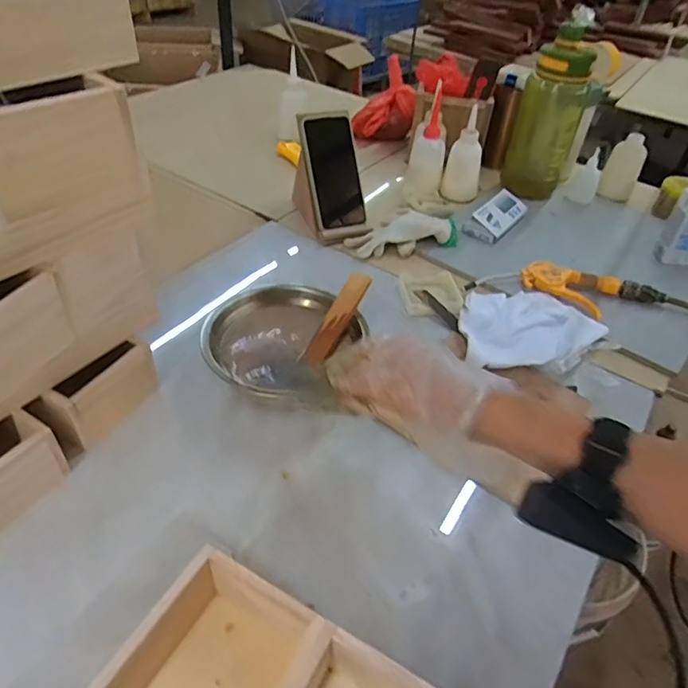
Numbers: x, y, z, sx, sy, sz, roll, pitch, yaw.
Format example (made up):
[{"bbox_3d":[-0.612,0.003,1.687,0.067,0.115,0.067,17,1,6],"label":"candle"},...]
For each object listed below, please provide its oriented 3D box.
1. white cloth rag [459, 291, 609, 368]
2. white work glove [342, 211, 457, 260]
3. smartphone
[{"bbox_3d":[0.230,-0.023,0.652,0.172,0.033,0.149,-1,43,-6],"label":"white cloth rag"},{"bbox_3d":[0.088,-0.171,0.801,0.164,0.034,0.080,-12,45,-18],"label":"white work glove"},{"bbox_3d":[-0.012,-0.259,0.789,0.069,0.157,0.014,-17,14,-22],"label":"smartphone"}]

